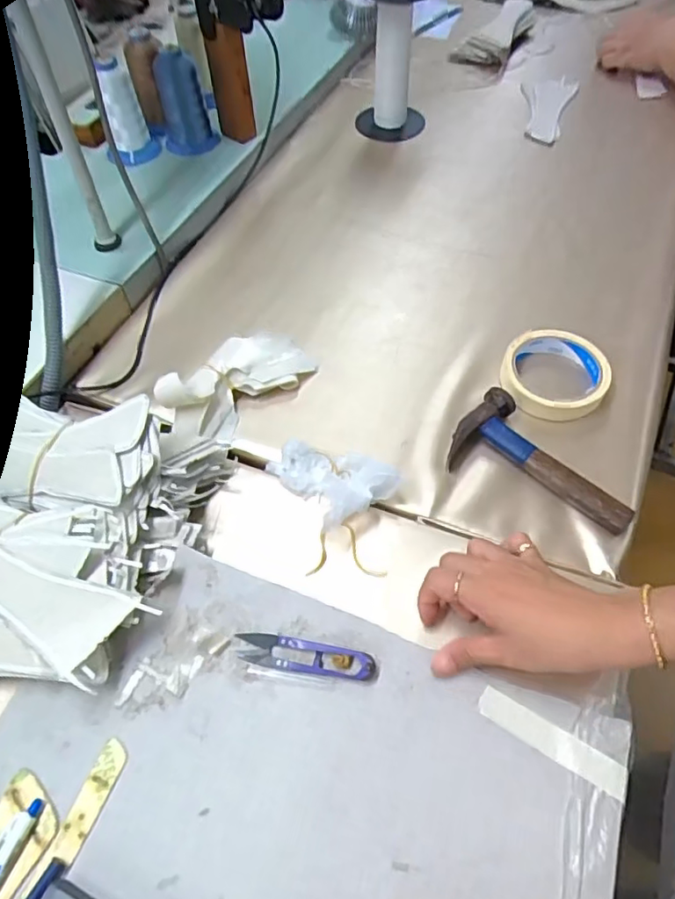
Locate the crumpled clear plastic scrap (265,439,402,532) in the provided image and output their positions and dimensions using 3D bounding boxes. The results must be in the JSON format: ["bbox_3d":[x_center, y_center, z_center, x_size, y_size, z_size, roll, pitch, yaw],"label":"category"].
[{"bbox_3d":[-0.004,0.019,0.506,0.076,0.030,0.094,-31,61,-19],"label":"crumpled clear plastic scrap"}]

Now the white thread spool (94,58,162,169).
[{"bbox_3d":[-0.265,-0.417,0.752,0.052,0.131,0.059,-1,56,1],"label":"white thread spool"}]

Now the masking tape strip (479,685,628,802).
[{"bbox_3d":[0.141,0.192,0.392,0.098,0.004,0.019,26,65,21],"label":"masking tape strip"}]

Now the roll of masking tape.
[{"bbox_3d":[0.206,-0.071,0.567,0.095,0.029,0.094,0,56,1],"label":"roll of masking tape"}]

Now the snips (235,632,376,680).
[{"bbox_3d":[-0.023,0.148,0.423,0.097,0.008,0.022,9,56,7],"label":"snips"}]

